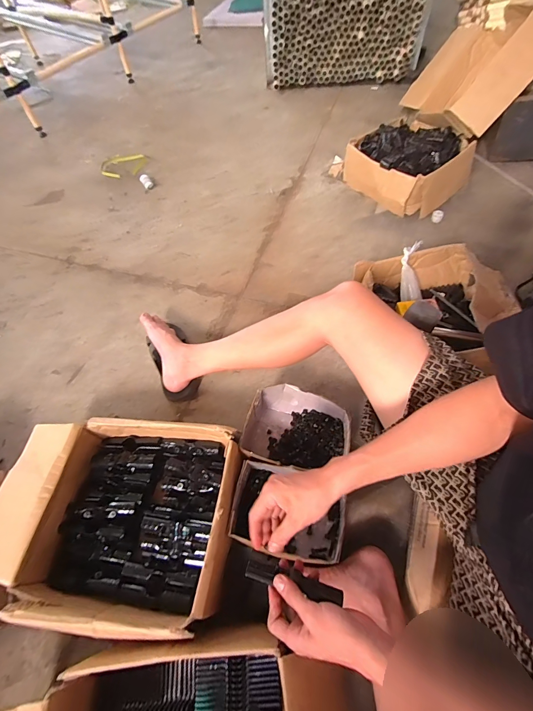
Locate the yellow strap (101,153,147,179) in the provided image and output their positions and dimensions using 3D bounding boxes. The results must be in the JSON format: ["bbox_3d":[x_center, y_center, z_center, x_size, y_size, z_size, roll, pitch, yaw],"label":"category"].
[{"bbox_3d":[-0.593,-0.785,1.356,0.187,0.006,0.143,-4,60,2],"label":"yellow strap"}]

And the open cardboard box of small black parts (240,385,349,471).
[{"bbox_3d":[0.062,0.163,0.697,0.211,0.100,0.164,13,62,12],"label":"open cardboard box of small black parts"}]

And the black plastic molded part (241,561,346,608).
[{"bbox_3d":[0.037,0.301,0.439,0.129,0.027,0.023,10,61,10],"label":"black plastic molded part"}]

